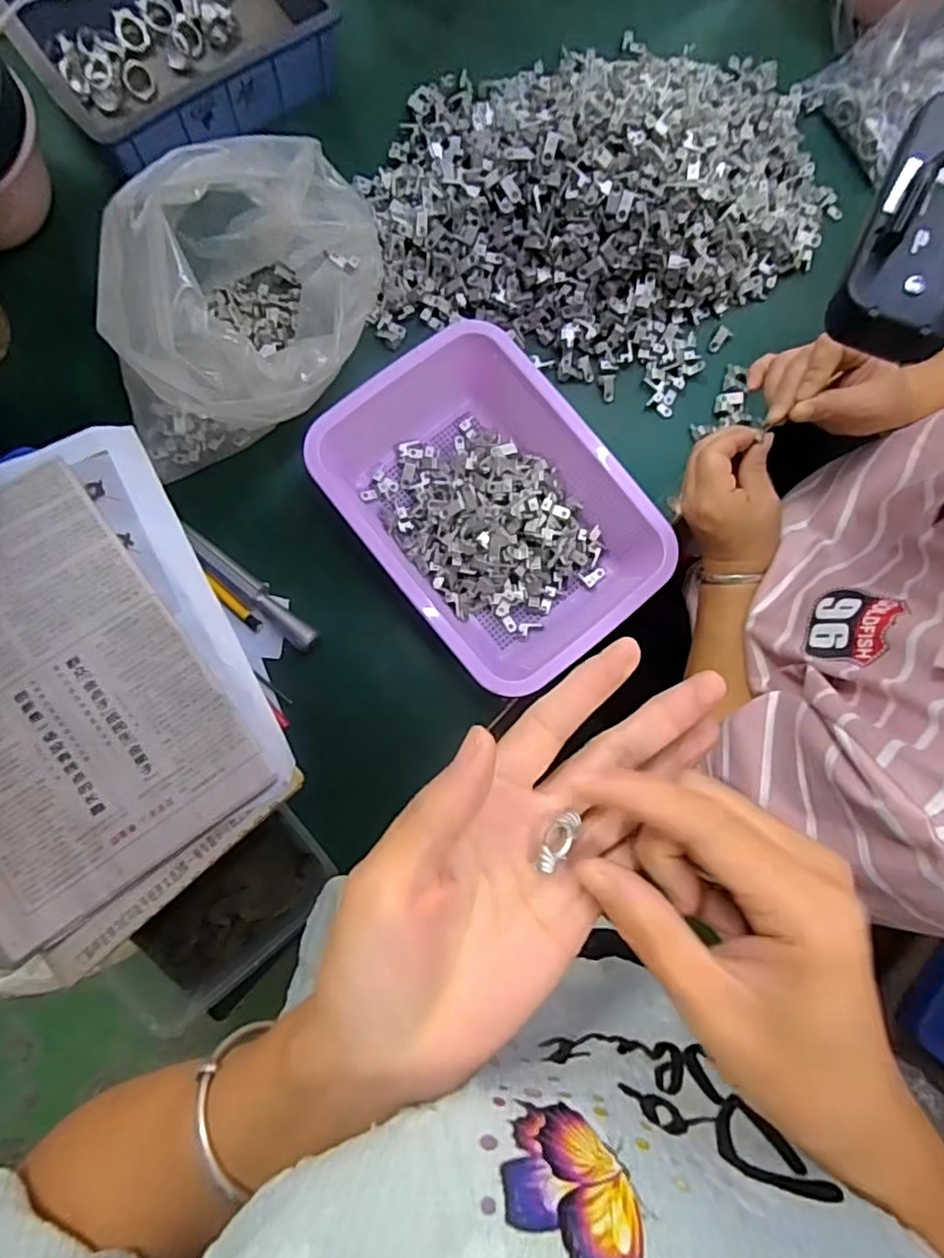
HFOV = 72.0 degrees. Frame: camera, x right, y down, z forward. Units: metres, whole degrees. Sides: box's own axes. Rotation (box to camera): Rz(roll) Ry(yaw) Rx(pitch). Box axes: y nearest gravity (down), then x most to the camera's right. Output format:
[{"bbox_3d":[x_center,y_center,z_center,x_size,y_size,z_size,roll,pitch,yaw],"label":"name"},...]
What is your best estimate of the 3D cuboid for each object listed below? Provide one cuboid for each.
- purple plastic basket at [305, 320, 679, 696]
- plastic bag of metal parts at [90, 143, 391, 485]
[{"bbox_3d":[0.011,-0.098,0.533,0.190,0.067,0.269,-39,87,-7],"label":"purple plastic basket"},{"bbox_3d":[-0.160,-0.250,0.484,0.160,0.172,0.201,4,82,-3],"label":"plastic bag of metal parts"}]

